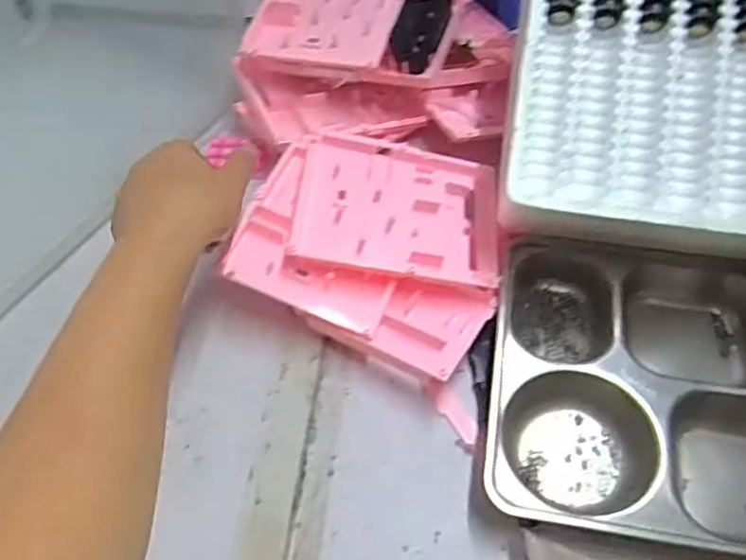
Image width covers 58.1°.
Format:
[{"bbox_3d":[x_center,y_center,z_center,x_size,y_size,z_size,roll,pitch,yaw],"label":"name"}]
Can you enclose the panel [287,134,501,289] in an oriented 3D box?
[{"bbox_3d":[0.021,-0.057,0.539,0.161,0.019,0.122,12,59,-7],"label":"panel"}]

